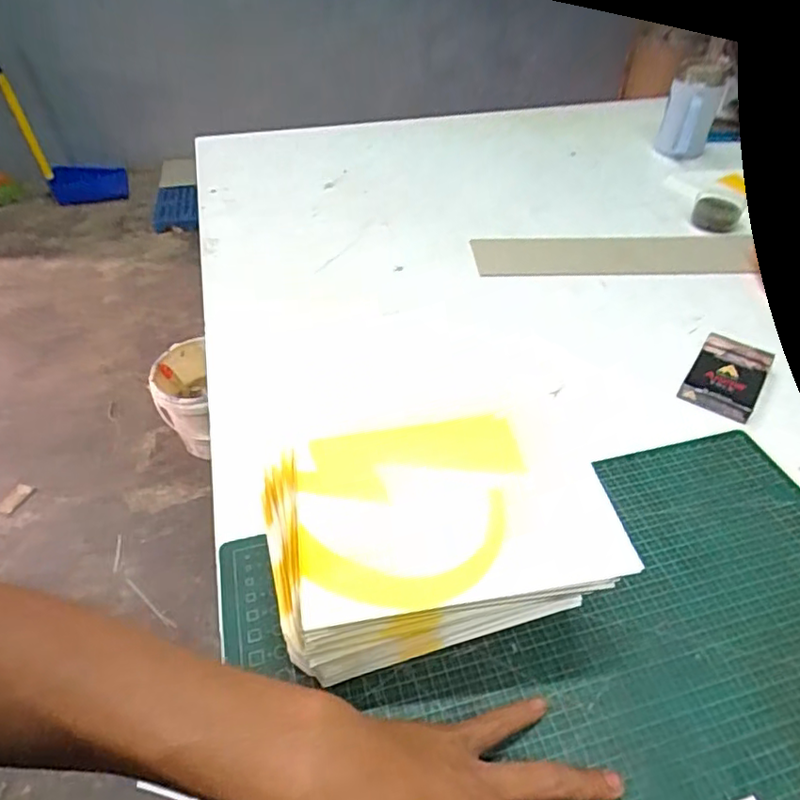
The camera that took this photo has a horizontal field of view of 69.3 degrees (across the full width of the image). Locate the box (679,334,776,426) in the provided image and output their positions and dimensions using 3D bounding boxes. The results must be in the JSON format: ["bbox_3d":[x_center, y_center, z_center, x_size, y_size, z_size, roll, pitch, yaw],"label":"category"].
[{"bbox_3d":[0.310,-0.024,0.550,0.060,0.019,0.092,27,49,23],"label":"box"}]

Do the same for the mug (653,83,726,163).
[{"bbox_3d":[0.433,-0.424,0.870,0.070,0.094,0.069,21,47,19],"label":"mug"}]

